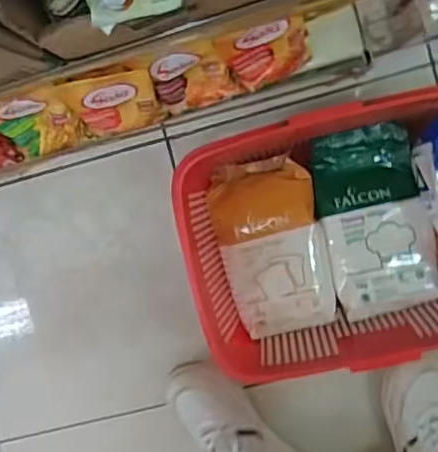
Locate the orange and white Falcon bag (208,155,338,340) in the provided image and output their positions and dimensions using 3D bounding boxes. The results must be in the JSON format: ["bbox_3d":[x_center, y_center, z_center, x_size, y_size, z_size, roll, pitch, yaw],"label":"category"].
[{"bbox_3d":[0.069,0.025,0.786,0.132,0.052,0.221,-13,94,8],"label":"orange and white Falcon bag"}]

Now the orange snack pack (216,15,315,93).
[{"bbox_3d":[0.054,-0.207,0.688,0.103,0.110,0.040,-25,59,7],"label":"orange snack pack"}]

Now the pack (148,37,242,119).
[{"bbox_3d":[-0.033,-0.174,0.691,0.090,0.107,0.025,-18,62,7],"label":"pack"}]

